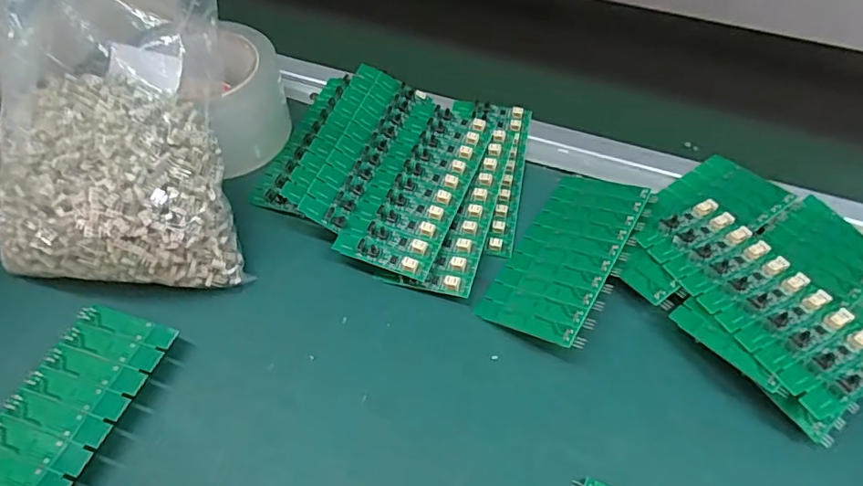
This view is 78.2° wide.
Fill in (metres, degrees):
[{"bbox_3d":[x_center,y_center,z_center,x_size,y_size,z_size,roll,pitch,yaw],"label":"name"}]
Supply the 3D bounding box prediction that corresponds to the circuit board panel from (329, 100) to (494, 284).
[{"bbox_3d":[-0.005,-0.047,0.362,0.062,0.010,0.152,17,59,13],"label":"circuit board panel"}]

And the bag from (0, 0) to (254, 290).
[{"bbox_3d":[-0.180,-0.071,0.292,0.137,0.169,0.129,3,54,1],"label":"bag"}]

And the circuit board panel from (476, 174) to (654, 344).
[{"bbox_3d":[0.087,0.004,0.342,0.063,0.006,0.136,14,51,34],"label":"circuit board panel"}]

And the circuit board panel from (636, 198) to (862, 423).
[{"bbox_3d":[0.191,0.028,0.310,0.069,0.007,0.139,-28,53,-12],"label":"circuit board panel"}]

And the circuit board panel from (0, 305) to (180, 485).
[{"bbox_3d":[-0.194,0.096,0.268,0.061,0.014,0.136,17,56,10],"label":"circuit board panel"}]

